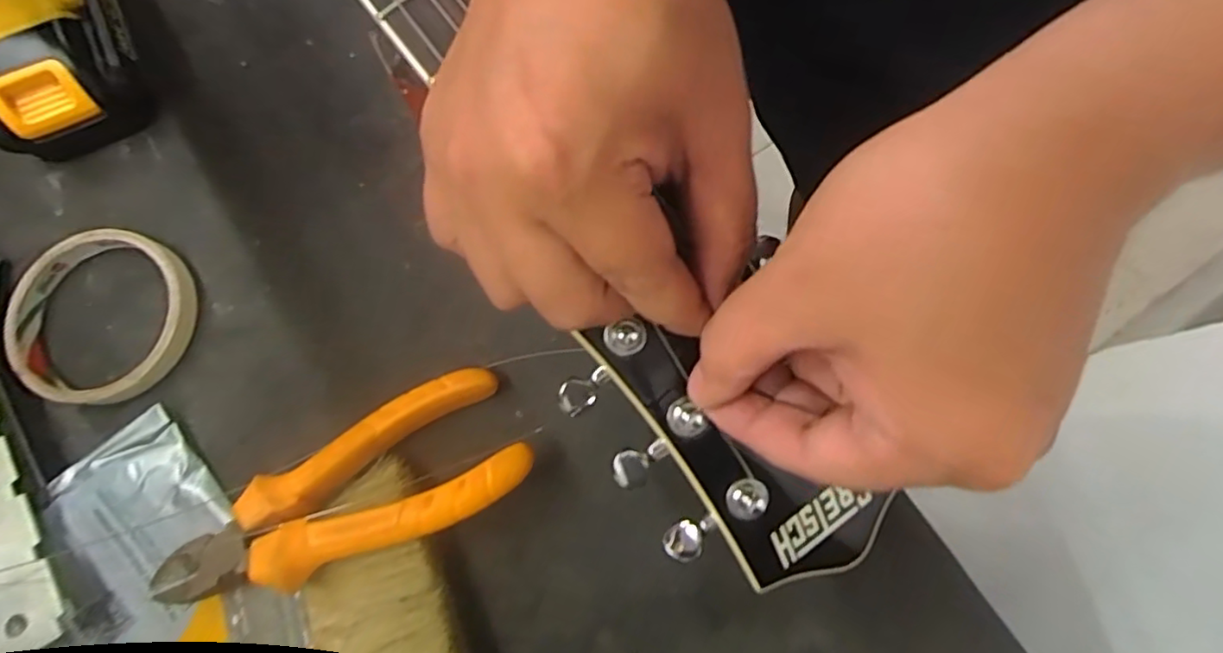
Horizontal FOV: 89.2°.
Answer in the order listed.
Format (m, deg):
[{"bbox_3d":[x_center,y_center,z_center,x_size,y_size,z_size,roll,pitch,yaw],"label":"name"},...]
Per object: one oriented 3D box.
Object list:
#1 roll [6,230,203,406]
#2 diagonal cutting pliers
[{"bbox_3d":[-0.249,-0.006,0.302,0.083,0.013,0.083,0,76,1],"label":"roll"},{"bbox_3d":[-0.111,0.075,0.266,0.151,0.037,0.063,-30,78,-5],"label":"diagonal cutting pliers"}]

